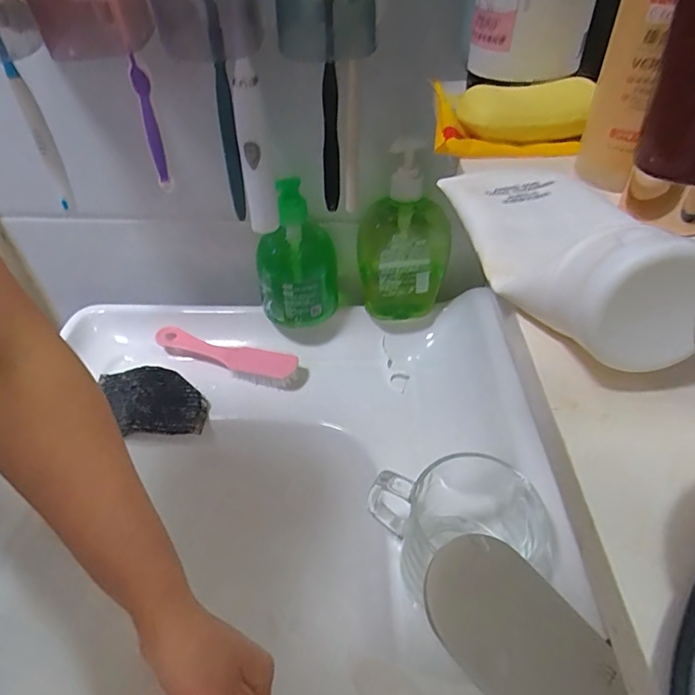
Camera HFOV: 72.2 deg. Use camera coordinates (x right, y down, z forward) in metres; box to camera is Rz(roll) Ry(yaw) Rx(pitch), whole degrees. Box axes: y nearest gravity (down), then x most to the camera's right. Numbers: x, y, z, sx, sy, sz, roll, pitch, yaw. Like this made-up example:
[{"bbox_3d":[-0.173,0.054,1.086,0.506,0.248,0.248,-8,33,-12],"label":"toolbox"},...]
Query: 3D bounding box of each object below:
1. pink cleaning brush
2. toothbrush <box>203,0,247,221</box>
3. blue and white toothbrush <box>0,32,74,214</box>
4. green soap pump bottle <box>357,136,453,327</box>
[{"bbox_3d":[-0.132,0.008,0.518,0.165,0.023,0.038,10,45,10],"label":"pink cleaning brush"},{"bbox_3d":[-0.092,-0.183,0.364,0.018,0.180,0.023,-7,45,-8],"label":"toothbrush"},{"bbox_3d":[-0.248,-0.189,0.366,0.015,0.177,0.013,17,47,17],"label":"blue and white toothbrush"},{"bbox_3d":[0.056,-0.098,0.496,0.095,0.188,0.053,9,45,9],"label":"green soap pump bottle"}]

